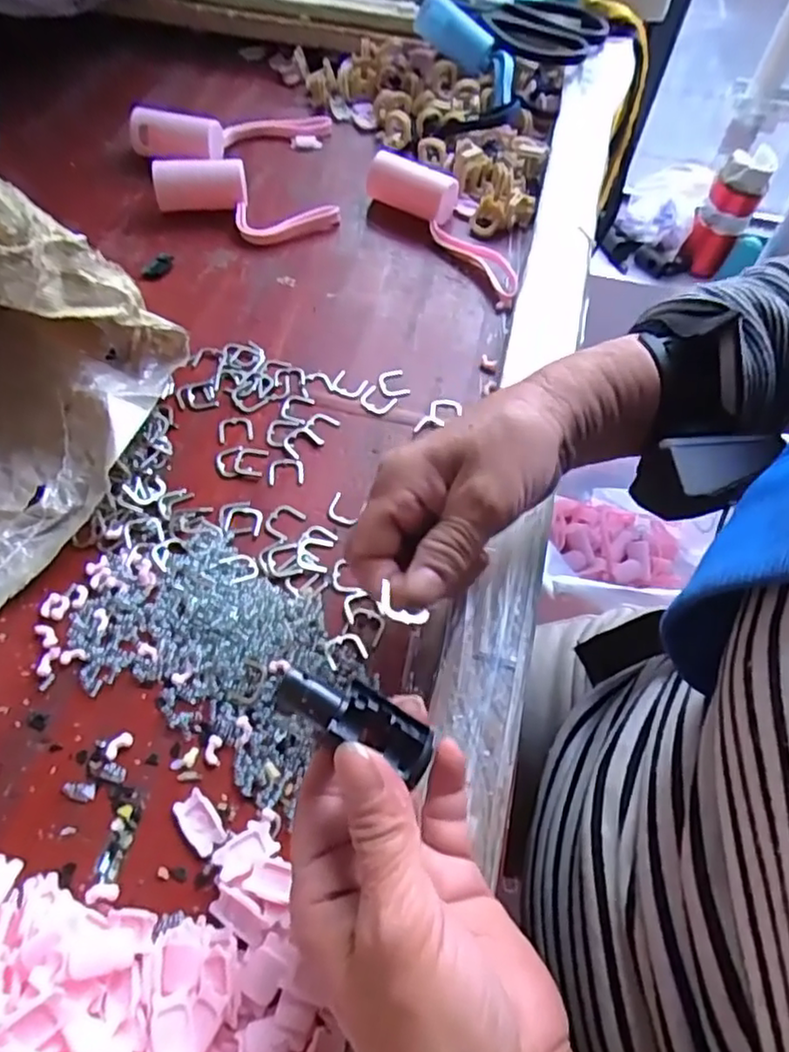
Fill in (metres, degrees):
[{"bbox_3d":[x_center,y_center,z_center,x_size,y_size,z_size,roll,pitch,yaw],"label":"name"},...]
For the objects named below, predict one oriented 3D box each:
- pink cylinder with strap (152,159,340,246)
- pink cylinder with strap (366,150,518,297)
[{"bbox_3d":[-0.106,-0.230,0.461,0.124,0.032,0.046,16,59,7],"label":"pink cylinder with strap"},{"bbox_3d":[0.042,-0.218,0.460,0.039,0.035,0.148,-35,66,-21],"label":"pink cylinder with strap"}]

